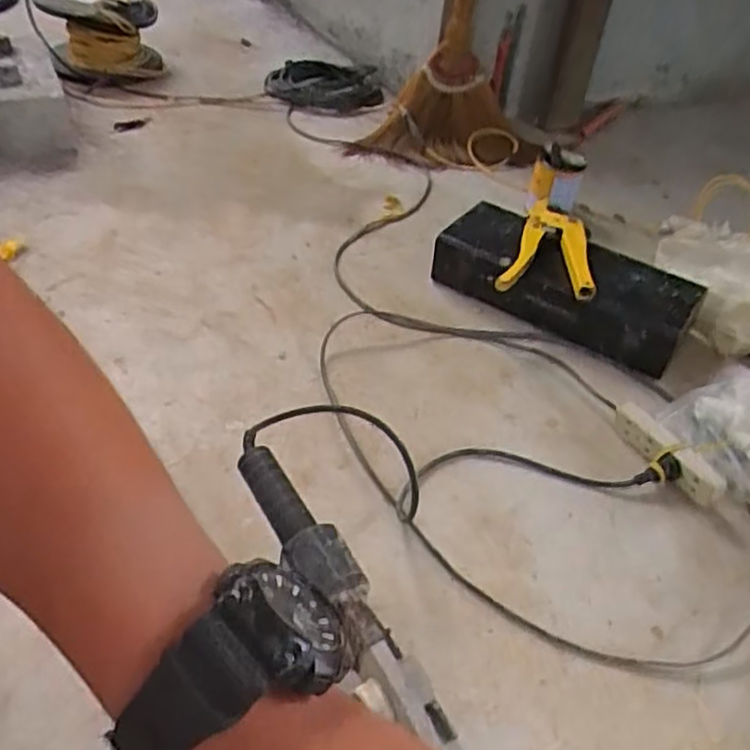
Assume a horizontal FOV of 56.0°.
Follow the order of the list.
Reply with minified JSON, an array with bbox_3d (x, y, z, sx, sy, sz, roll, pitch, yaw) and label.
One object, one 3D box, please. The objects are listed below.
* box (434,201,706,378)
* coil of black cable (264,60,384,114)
[{"bbox_3d":[0.269,-0.133,1.026,0.364,0.095,0.155,27,45,20],"label":"box"},{"bbox_3d":[-0.113,-0.645,1.573,0.253,0.053,0.184,0,42,-9],"label":"coil of black cable"}]

